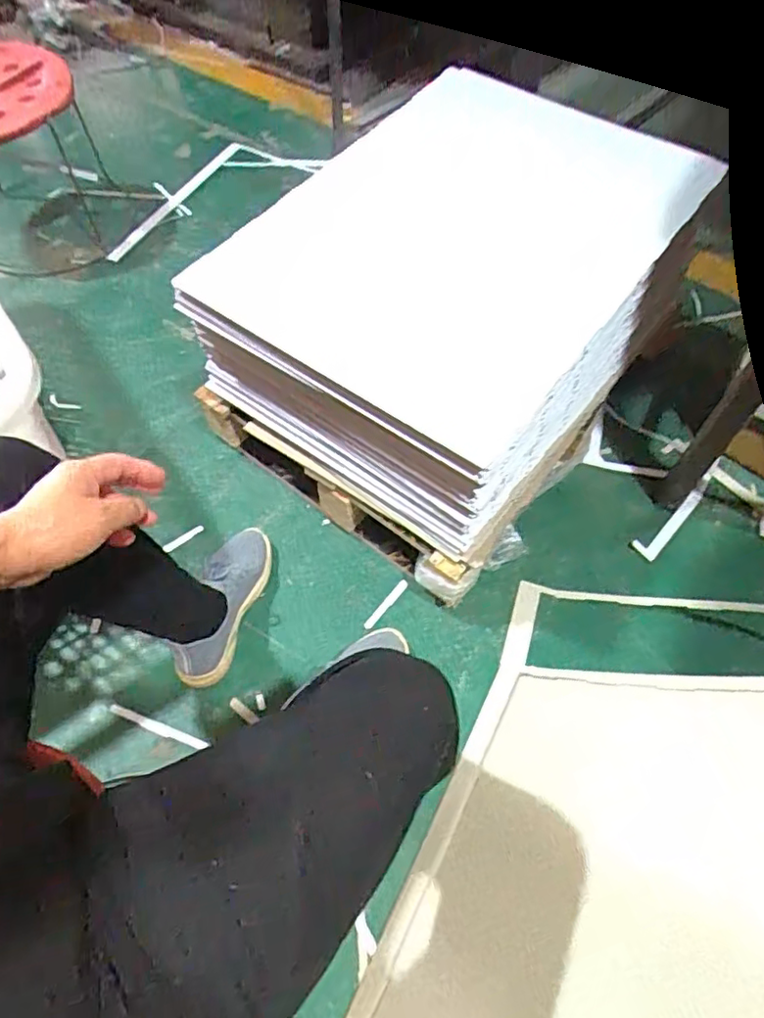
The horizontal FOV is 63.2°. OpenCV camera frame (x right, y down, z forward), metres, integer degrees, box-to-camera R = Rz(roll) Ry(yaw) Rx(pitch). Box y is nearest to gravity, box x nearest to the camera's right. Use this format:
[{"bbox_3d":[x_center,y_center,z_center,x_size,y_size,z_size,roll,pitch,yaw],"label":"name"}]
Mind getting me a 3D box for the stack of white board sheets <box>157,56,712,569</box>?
[{"bbox_3d":[0.085,-0.322,0.942,0.542,0.240,0.612,34,65,18],"label":"stack of white board sheets"}]

